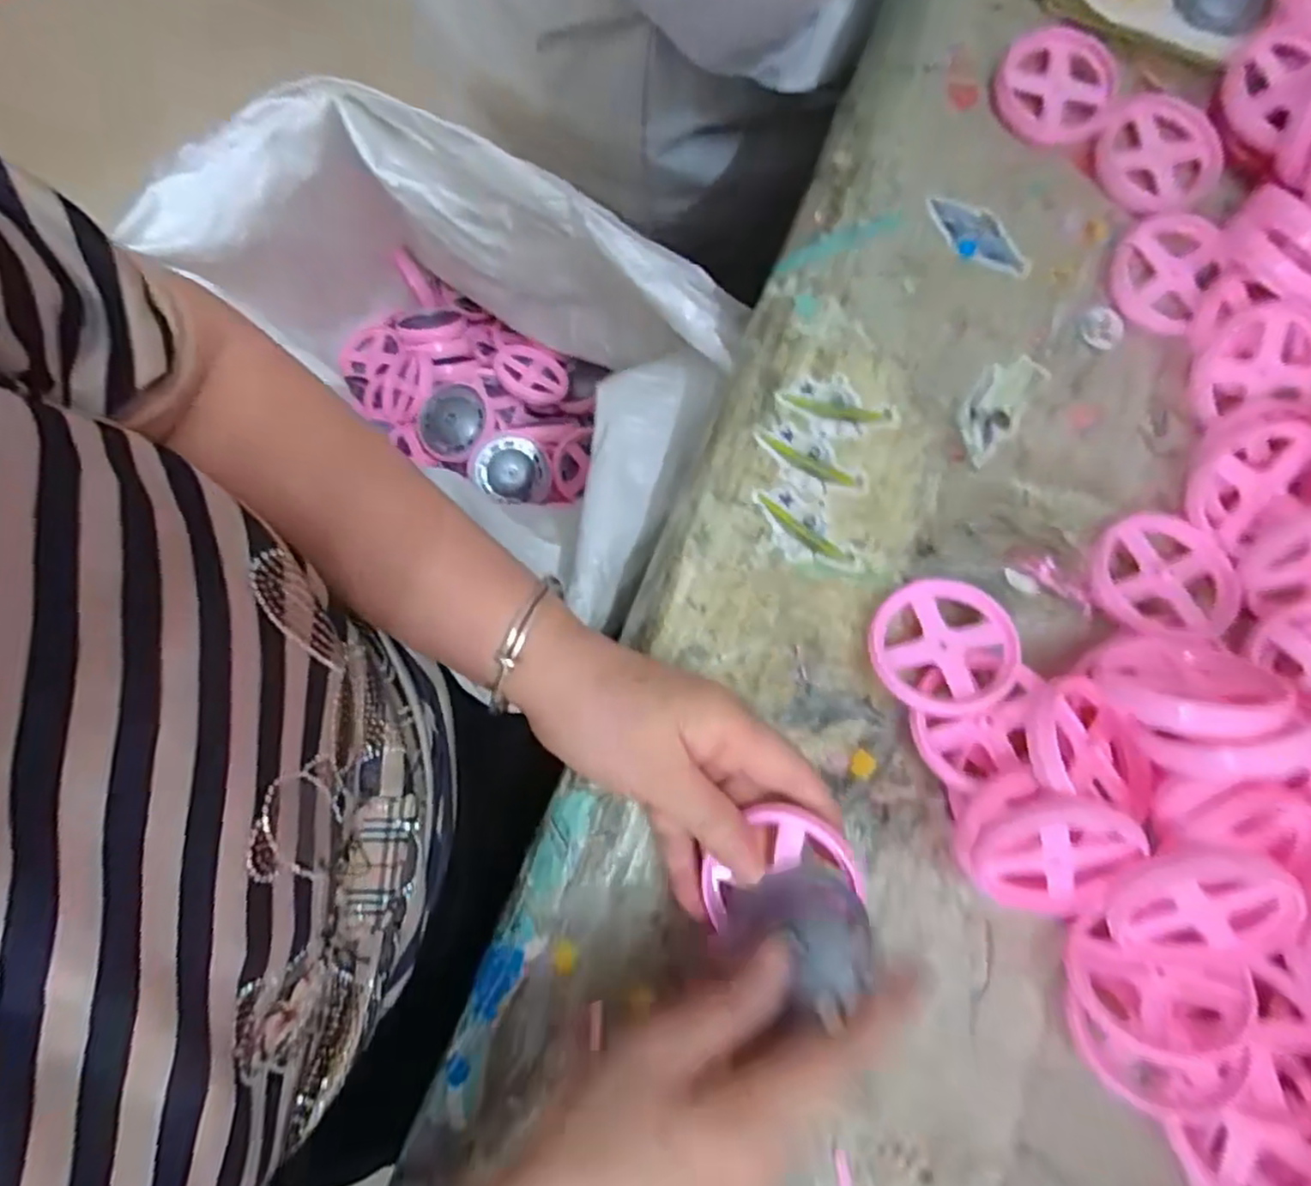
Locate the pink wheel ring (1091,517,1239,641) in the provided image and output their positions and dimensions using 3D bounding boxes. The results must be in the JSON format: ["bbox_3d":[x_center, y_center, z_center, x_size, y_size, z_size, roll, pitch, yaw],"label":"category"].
[{"bbox_3d":[0.240,-0.006,0.325,0.062,0.014,0.064,0,67,1],"label":"pink wheel ring"}]

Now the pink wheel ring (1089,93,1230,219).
[{"bbox_3d":[0.277,-0.241,0.375,0.078,0.010,0.063,-38,82,-6],"label":"pink wheel ring"}]

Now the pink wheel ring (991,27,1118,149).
[{"bbox_3d":[0.221,-0.280,0.380,0.063,0.007,0.071,26,81,4],"label":"pink wheel ring"}]

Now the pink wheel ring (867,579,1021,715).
[{"bbox_3d":[0.134,0.025,0.322,0.064,0.012,0.062,-4,66,8],"label":"pink wheel ring"}]

